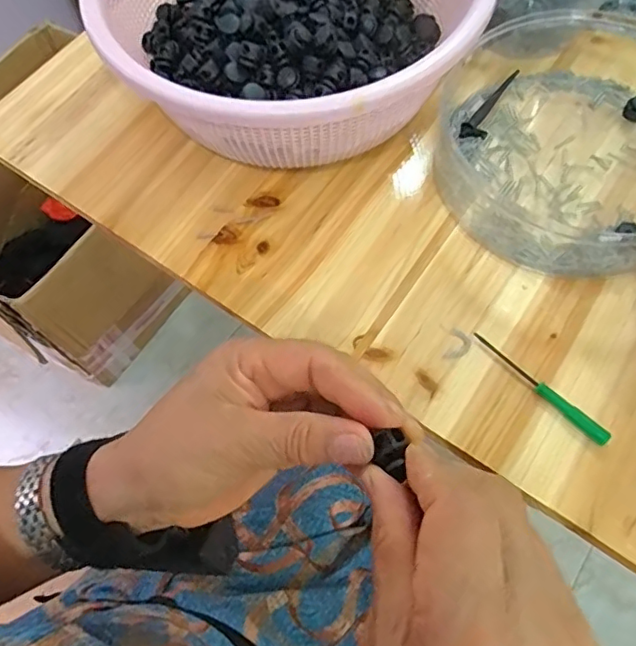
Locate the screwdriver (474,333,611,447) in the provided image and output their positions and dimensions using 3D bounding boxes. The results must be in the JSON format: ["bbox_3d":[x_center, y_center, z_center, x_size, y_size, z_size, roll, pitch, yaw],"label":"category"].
[{"bbox_3d":[0.138,0.040,0.353,0.009,0.007,0.097,-43,71,-15],"label":"screwdriver"}]

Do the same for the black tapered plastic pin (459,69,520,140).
[{"bbox_3d":[0.136,-0.173,0.443,0.019,0.009,0.085,28,70,14],"label":"black tapered plastic pin"}]

